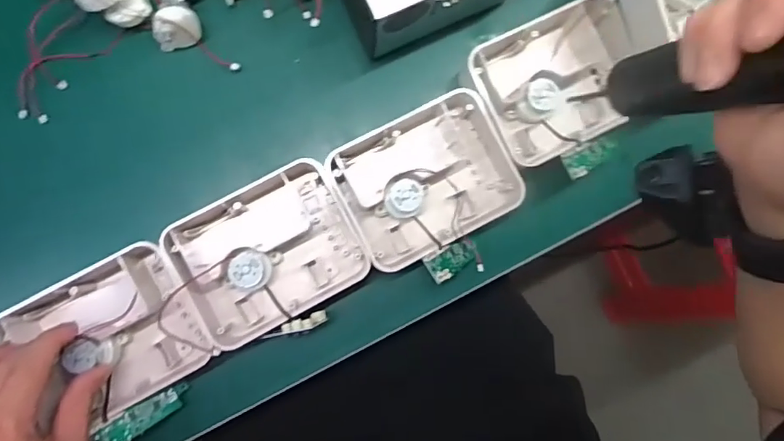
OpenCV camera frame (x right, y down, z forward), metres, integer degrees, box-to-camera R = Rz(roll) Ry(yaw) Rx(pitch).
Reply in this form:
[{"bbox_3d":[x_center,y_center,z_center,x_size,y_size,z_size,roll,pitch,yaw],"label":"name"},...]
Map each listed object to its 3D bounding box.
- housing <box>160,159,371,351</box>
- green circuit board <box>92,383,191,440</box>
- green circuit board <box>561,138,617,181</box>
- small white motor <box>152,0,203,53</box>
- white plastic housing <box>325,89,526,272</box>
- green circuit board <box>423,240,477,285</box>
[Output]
[{"bbox_3d":[-0.095,0.024,0.389,0.132,0.040,0.106,-28,87,-6],"label":"housing"},{"bbox_3d":[-0.182,0.144,0.378,0.069,0.008,0.020,-31,95,-37],"label":"green circuit board"},{"bbox_3d":[0.156,-0.051,0.400,0.057,0.010,0.020,-26,87,-31],"label":"green circuit board"},{"bbox_3d":[-0.164,-0.152,0.395,0.032,0.029,0.036,5,84,-4],"label":"small white motor"},{"bbox_3d":[0.026,-0.030,0.396,0.127,0.041,0.099,-27,87,-6],"label":"white plastic housing"},{"bbox_3d":[0.047,0.029,0.389,0.052,0.008,0.021,-23,86,-43],"label":"green circuit board"}]

